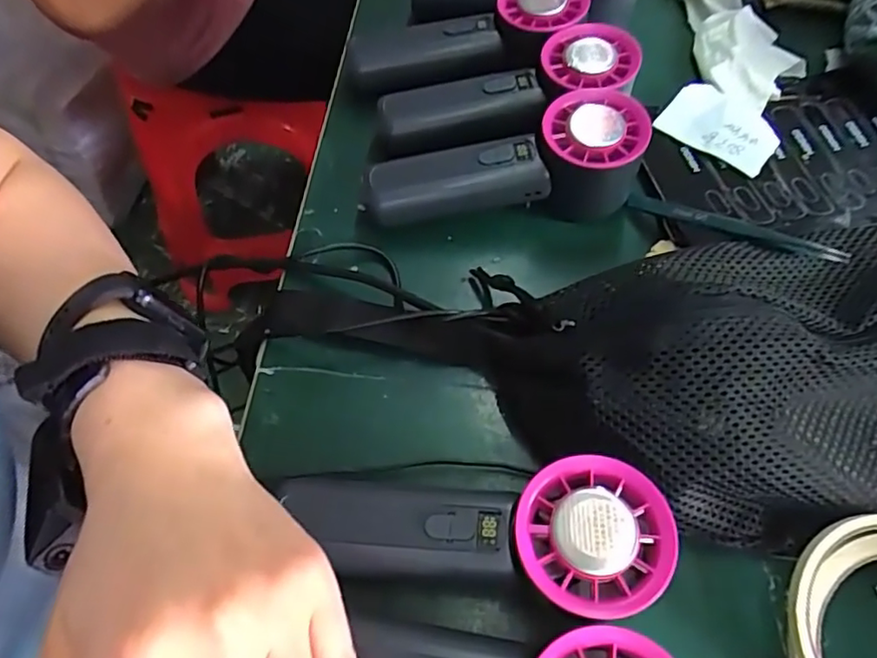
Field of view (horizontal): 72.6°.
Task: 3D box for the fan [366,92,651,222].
[{"bbox_3d":[0.039,-0.086,0.335,0.150,0.051,0.056,-13,63,-10],"label":"fan"}]

